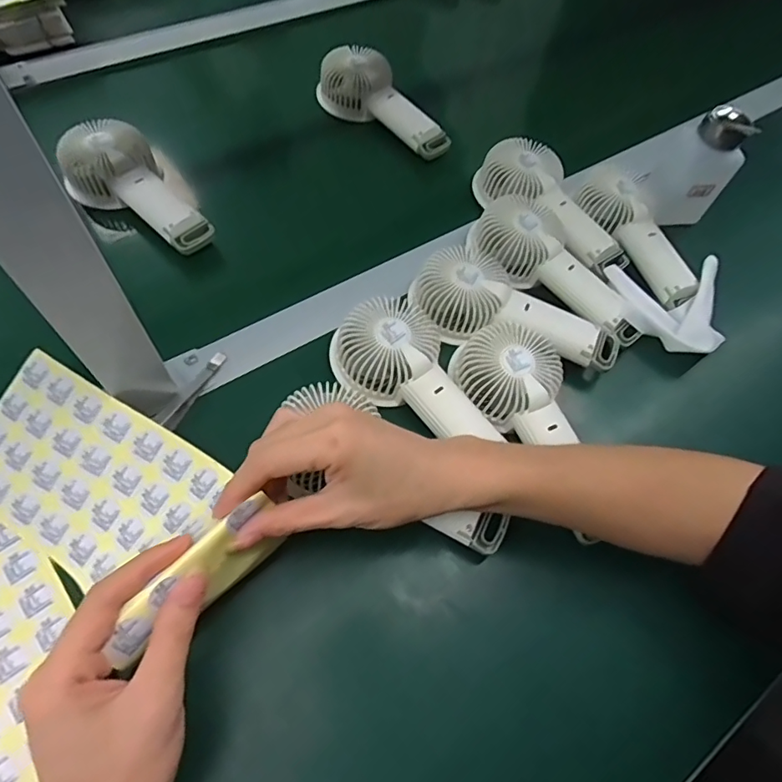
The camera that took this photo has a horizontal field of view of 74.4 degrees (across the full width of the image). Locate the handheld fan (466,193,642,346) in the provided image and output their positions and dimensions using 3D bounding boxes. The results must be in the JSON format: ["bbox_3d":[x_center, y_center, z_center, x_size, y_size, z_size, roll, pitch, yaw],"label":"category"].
[{"bbox_3d":[0.151,-0.108,0.472,0.082,0.035,0.177,-30,69,-19],"label":"handheld fan"}]

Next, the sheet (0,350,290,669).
[{"bbox_3d":[-0.184,0.066,0.331,0.221,0.058,0.105,21,63,24],"label":"sheet"}]

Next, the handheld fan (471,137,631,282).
[{"bbox_3d":[0.158,-0.181,0.514,0.075,0.038,0.178,-26,67,-17],"label":"handheld fan"}]

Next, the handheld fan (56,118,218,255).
[{"bbox_3d":[-0.243,-0.185,0.482,0.085,0.047,0.157,-34,70,-21],"label":"handheld fan"}]

